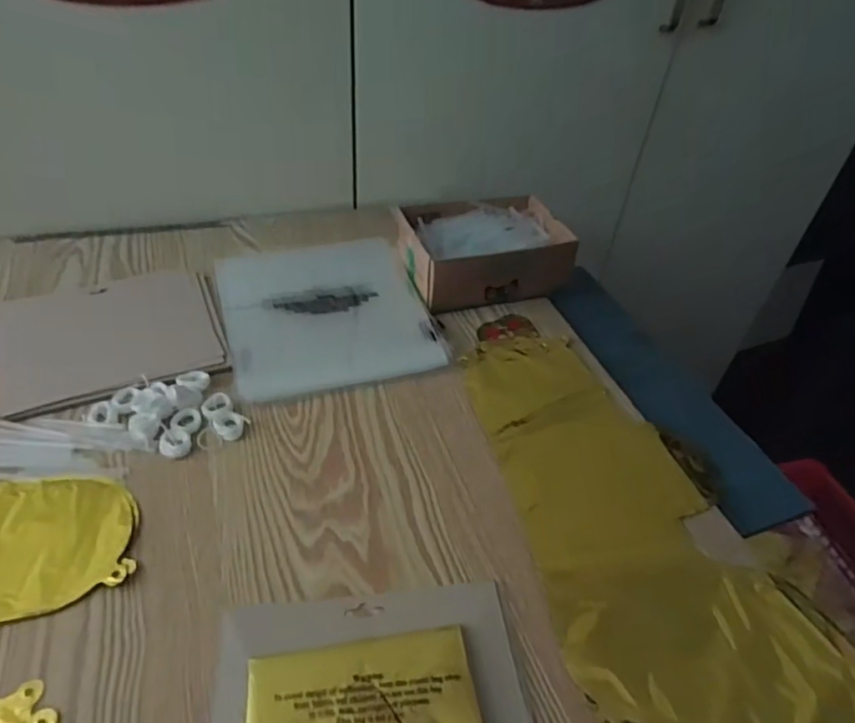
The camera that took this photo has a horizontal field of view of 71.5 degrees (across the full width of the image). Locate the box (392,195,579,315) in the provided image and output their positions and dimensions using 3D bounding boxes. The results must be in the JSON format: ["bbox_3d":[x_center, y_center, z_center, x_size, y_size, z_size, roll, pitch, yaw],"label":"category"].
[{"bbox_3d":[0.062,-0.131,0.697,0.190,0.062,0.135,-7,44,-15],"label":"box"}]

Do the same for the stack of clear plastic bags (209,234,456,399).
[{"bbox_3d":[-0.110,-0.058,0.644,0.207,0.018,0.221,-9,44,-17],"label":"stack of clear plastic bags"}]

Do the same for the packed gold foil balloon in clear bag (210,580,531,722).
[{"bbox_3d":[-0.033,0.218,0.364,0.191,0.017,0.160,-3,43,-11],"label":"packed gold foil balloon in clear bag"}]

